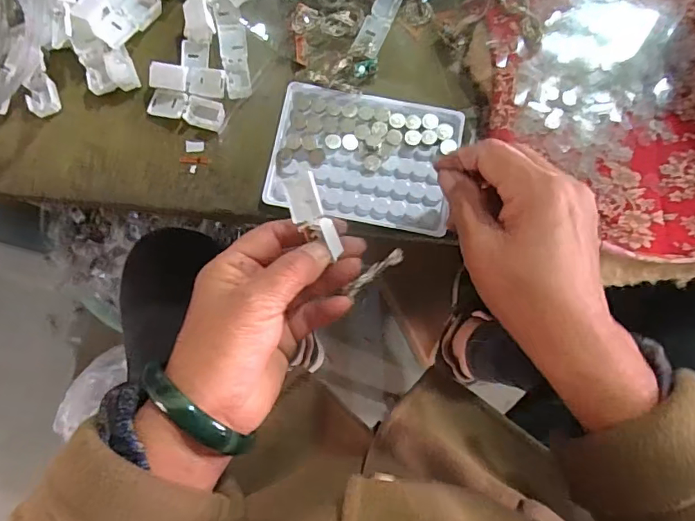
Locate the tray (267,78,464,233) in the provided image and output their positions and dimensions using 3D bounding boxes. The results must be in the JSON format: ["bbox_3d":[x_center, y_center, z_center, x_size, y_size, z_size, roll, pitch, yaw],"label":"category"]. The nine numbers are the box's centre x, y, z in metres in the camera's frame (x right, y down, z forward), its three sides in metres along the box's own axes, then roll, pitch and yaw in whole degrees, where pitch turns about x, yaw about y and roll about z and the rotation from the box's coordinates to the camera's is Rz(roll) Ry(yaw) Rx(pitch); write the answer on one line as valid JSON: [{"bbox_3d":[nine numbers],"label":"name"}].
[{"bbox_3d":[0.012,-0.073,0.348,0.126,0.009,0.089,11,81,2],"label":"tray"}]

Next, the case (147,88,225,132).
[{"bbox_3d":[-0.115,-0.109,0.352,0.054,0.011,0.019,15,82,2],"label":"case"}]

